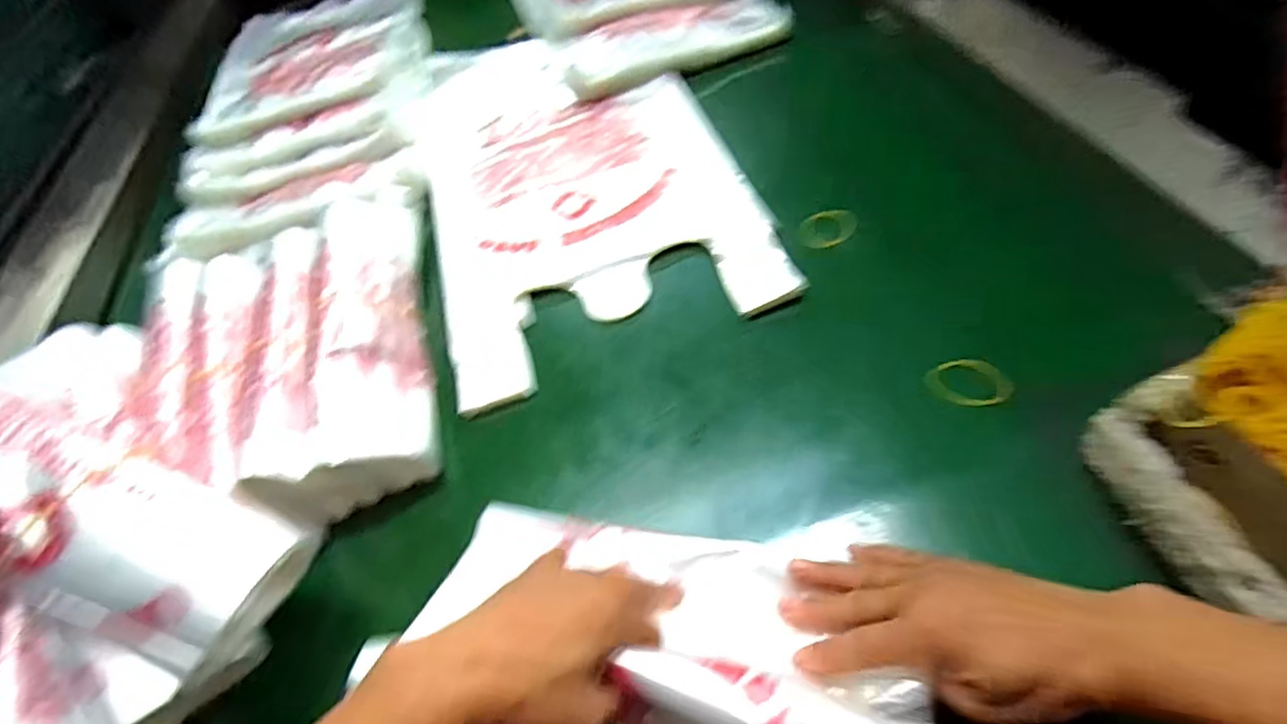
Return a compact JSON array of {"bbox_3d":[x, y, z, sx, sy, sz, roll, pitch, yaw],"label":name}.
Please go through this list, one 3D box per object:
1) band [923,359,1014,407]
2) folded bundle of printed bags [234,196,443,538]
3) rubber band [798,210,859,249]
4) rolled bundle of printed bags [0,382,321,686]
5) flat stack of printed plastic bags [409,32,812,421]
[{"bbox_3d":[0.232,0.014,0.449,0.058,0.004,0.041,-12,51,4],"label":"band"},{"bbox_3d":[-0.248,-0.046,0.551,0.115,0.052,0.358,-11,53,-4],"label":"folded bundle of printed bags"},{"bbox_3d":[0.165,-0.117,0.555,0.058,0.009,0.044,-12,53,-4],"label":"rubber band"},{"bbox_3d":[-0.363,0.089,0.392,0.305,0.078,0.099,25,58,3],"label":"rolled bundle of printed bags"},{"bbox_3d":[-0.074,-0.199,0.659,0.310,0.030,0.492,-15,54,-7],"label":"flat stack of printed plastic bags"}]

